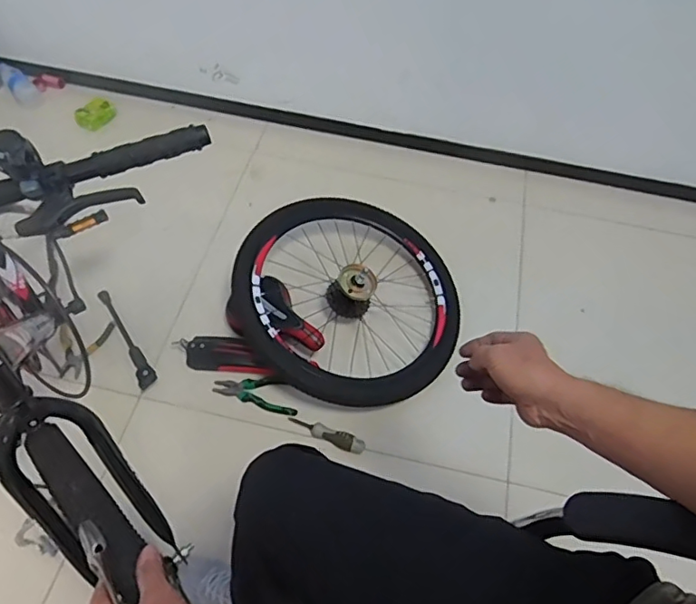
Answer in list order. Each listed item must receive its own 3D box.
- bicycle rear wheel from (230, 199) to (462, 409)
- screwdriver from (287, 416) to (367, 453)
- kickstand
[{"bbox_3d":[0.005,-0.005,1.292,0.502,0.168,0.516,3,54,-4],"label":"bicycle rear wheel"},{"bbox_3d":[-0.045,0.280,1.171,0.168,0.024,0.031,19,55,9],"label":"screwdriver"},{"bbox_3d":[-0.520,0.074,1.275,0.042,0.028,0.296,-28,61,-23],"label":"kickstand"}]

